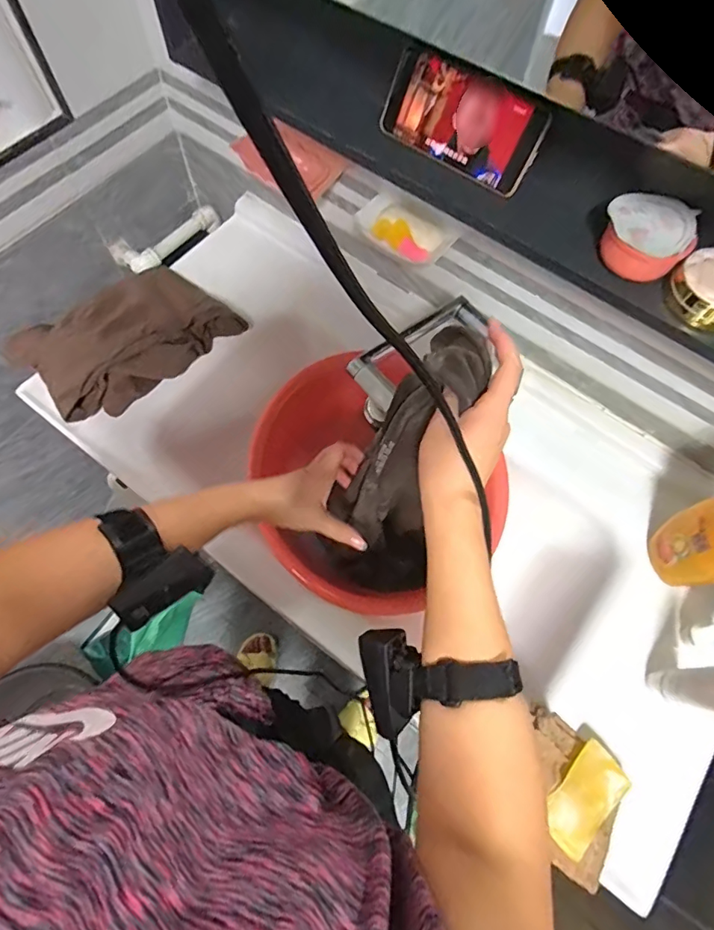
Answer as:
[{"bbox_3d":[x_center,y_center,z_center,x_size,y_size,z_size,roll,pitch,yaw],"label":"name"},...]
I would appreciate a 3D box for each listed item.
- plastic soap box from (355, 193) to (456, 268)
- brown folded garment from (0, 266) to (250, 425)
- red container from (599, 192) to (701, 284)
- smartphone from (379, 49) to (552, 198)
[{"bbox_3d":[0.059,-0.310,0.644,0.127,0.032,0.070,36,70,12],"label":"plastic soap box"},{"bbox_3d":[-0.346,-0.202,0.732,0.285,0.078,0.179,-39,74,-17],"label":"brown folded garment"},{"bbox_3d":[0.264,-0.211,0.448,0.074,0.040,0.066,25,68,8],"label":"red container"},{"bbox_3d":[0.103,-0.350,0.496,0.176,0.079,0.013,37,42,13],"label":"smartphone"}]

